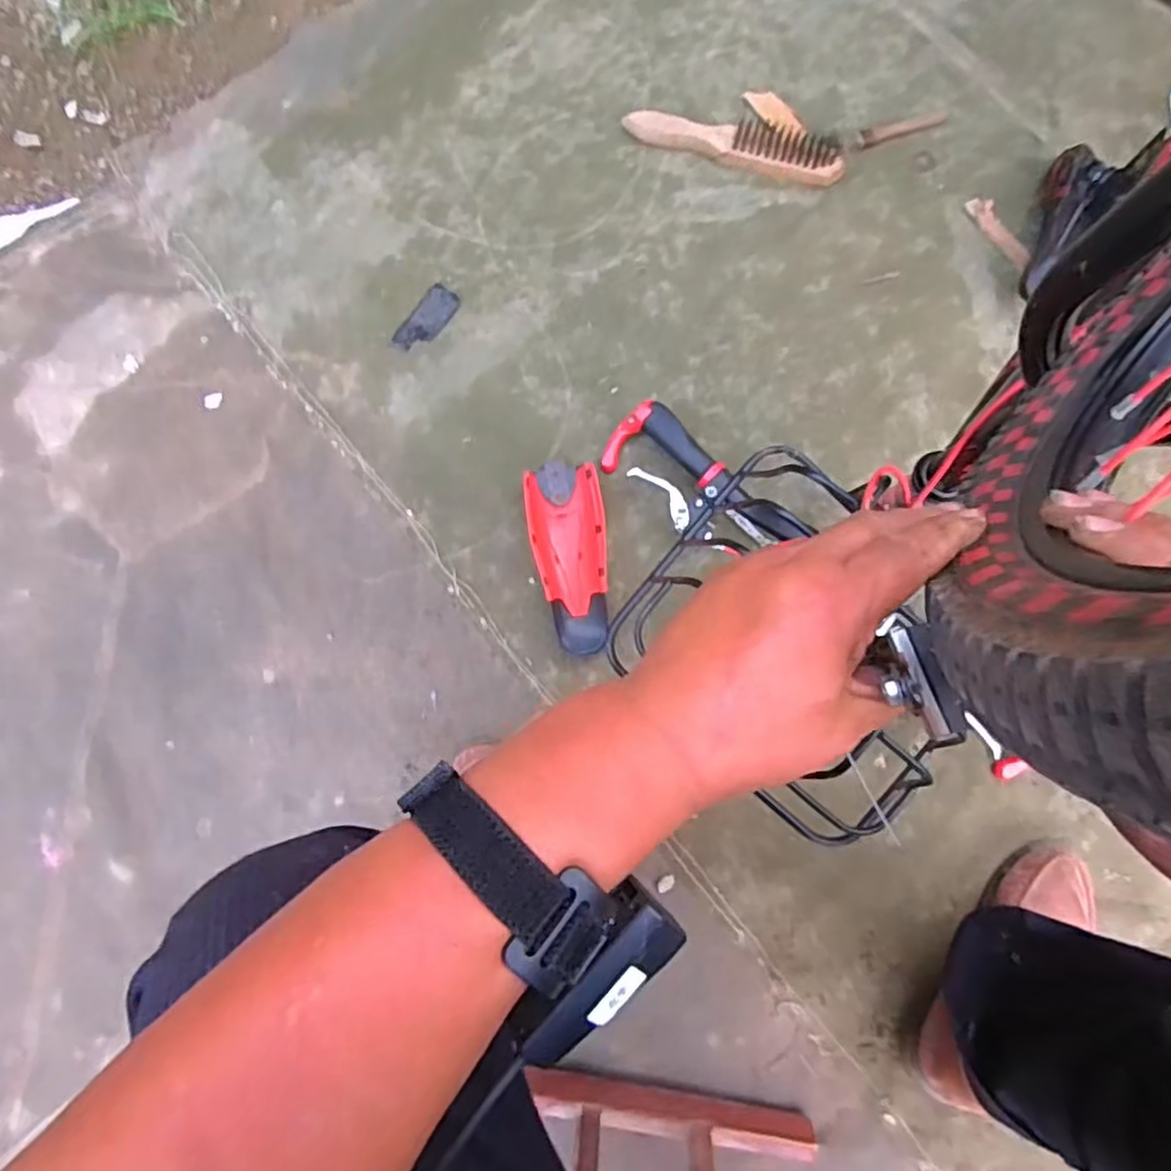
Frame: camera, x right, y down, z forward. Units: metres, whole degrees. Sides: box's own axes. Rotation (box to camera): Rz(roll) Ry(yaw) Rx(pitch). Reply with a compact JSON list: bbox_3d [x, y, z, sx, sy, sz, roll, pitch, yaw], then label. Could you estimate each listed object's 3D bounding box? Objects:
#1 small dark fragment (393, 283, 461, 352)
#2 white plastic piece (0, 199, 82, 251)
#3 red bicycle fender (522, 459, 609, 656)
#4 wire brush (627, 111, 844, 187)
[{"bbox_3d":[-0.177,-0.298,0.789,0.037,0.007,0.088,35,82,3],"label":"small dark fragment"},{"bbox_3d":[-0.634,-0.417,0.799,0.111,0.010,0.034,-36,85,-7],"label":"white plastic piece"},{"bbox_3d":[-0.013,-0.032,0.747,0.079,0.034,0.204,-10,83,-4],"label":"red bicycle fender"},{"bbox_3d":[0.178,-0.526,0.830,0.256,0.026,0.054,16,82,0],"label":"wire brush"}]

